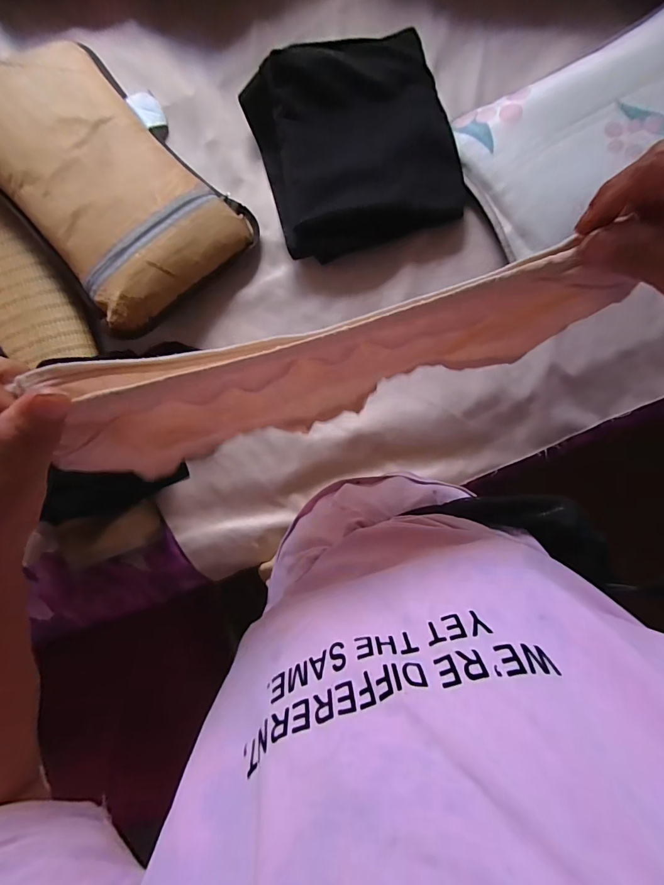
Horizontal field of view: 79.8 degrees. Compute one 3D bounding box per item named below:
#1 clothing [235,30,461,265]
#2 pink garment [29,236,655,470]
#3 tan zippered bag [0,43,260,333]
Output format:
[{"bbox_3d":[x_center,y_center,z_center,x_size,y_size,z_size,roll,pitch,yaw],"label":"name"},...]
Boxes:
[{"bbox_3d":[0.028,-0.412,0.545,0.268,0.059,0.282,-15,88,4],"label":"clothing"},{"bbox_3d":[0.008,-0.046,0.278,0.287,0.214,0.042,-19,86,4],"label":"pink garment"},{"bbox_3d":[-0.321,-0.365,0.556,0.261,0.080,0.415,-43,88,-9],"label":"tan zippered bag"}]

